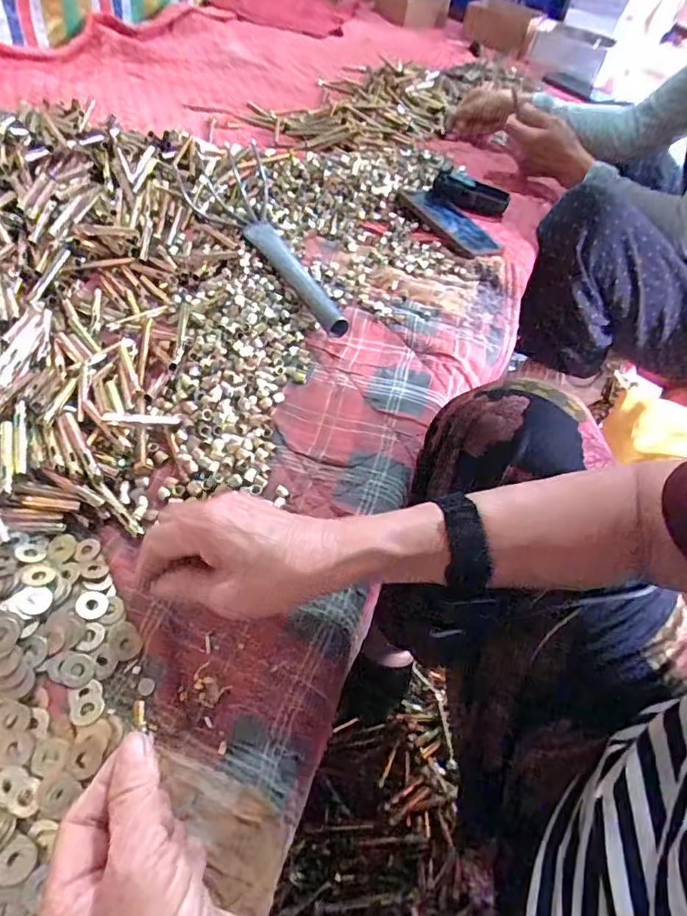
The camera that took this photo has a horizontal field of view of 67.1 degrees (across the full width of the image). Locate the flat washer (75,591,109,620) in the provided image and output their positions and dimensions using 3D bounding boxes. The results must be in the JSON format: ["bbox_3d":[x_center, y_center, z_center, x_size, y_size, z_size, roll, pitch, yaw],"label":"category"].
[{"bbox_3d":[-0.171,0.100,0.352,0.019,0.004,0.018,3,53,-4],"label":"flat washer"}]

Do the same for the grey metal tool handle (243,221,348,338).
[{"bbox_3d":[-0.056,-0.208,0.582,0.031,0.025,0.219,-23,59,-21],"label":"grey metal tool handle"}]

